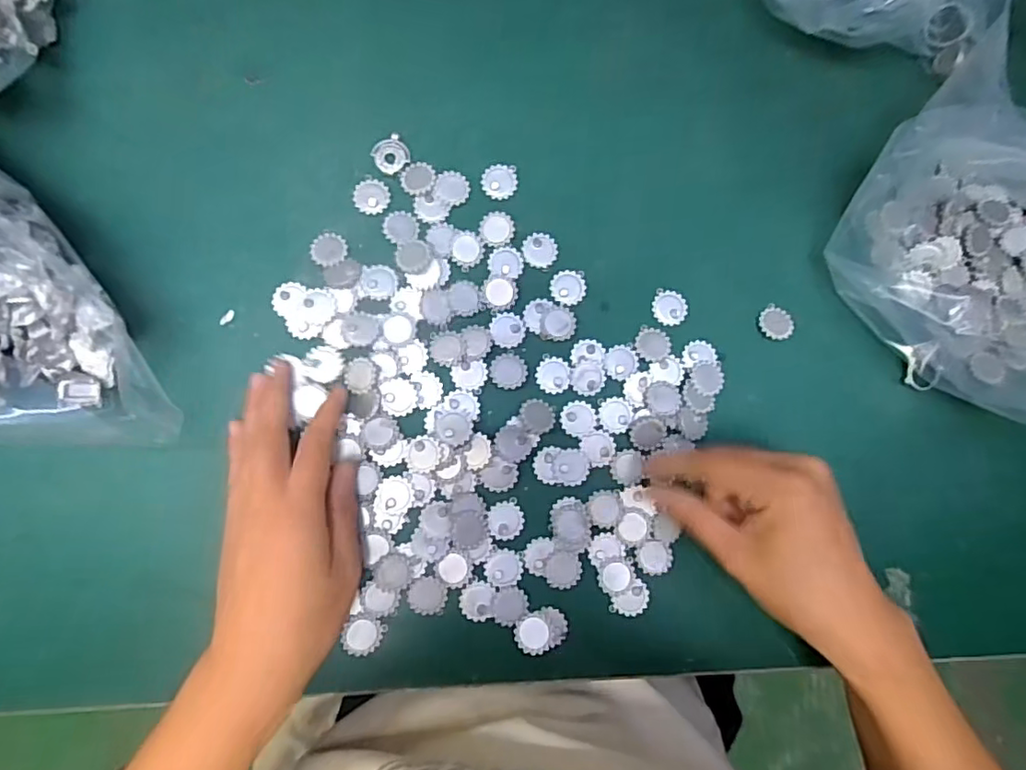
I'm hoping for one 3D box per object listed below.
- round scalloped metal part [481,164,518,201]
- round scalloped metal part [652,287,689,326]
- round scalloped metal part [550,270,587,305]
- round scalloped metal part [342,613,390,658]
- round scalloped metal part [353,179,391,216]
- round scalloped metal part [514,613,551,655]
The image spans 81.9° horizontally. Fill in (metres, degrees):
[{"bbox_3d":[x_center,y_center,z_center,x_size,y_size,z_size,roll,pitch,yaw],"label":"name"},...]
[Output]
[{"bbox_3d":[-0.008,-0.122,0.352,0.021,0.004,0.022,1,85,-6],"label":"round scalloped metal part"},{"bbox_3d":[0.094,-0.047,0.355,0.021,0.004,0.022,1,85,-6],"label":"round scalloped metal part"},{"bbox_3d":[0.033,-0.058,0.350,0.022,0.004,0.020,1,85,-6],"label":"round scalloped metal part"},{"bbox_3d":[-0.080,0.134,0.315,0.018,0.004,0.021,33,83,-3],"label":"round scalloped metal part"},{"bbox_3d":[-0.083,-0.111,0.345,0.020,0.004,0.022,1,85,-6],"label":"round scalloped metal part"},{"bbox_3d":[0.011,0.136,0.323,0.019,0.008,0.020,1,85,-6],"label":"round scalloped metal part"}]

